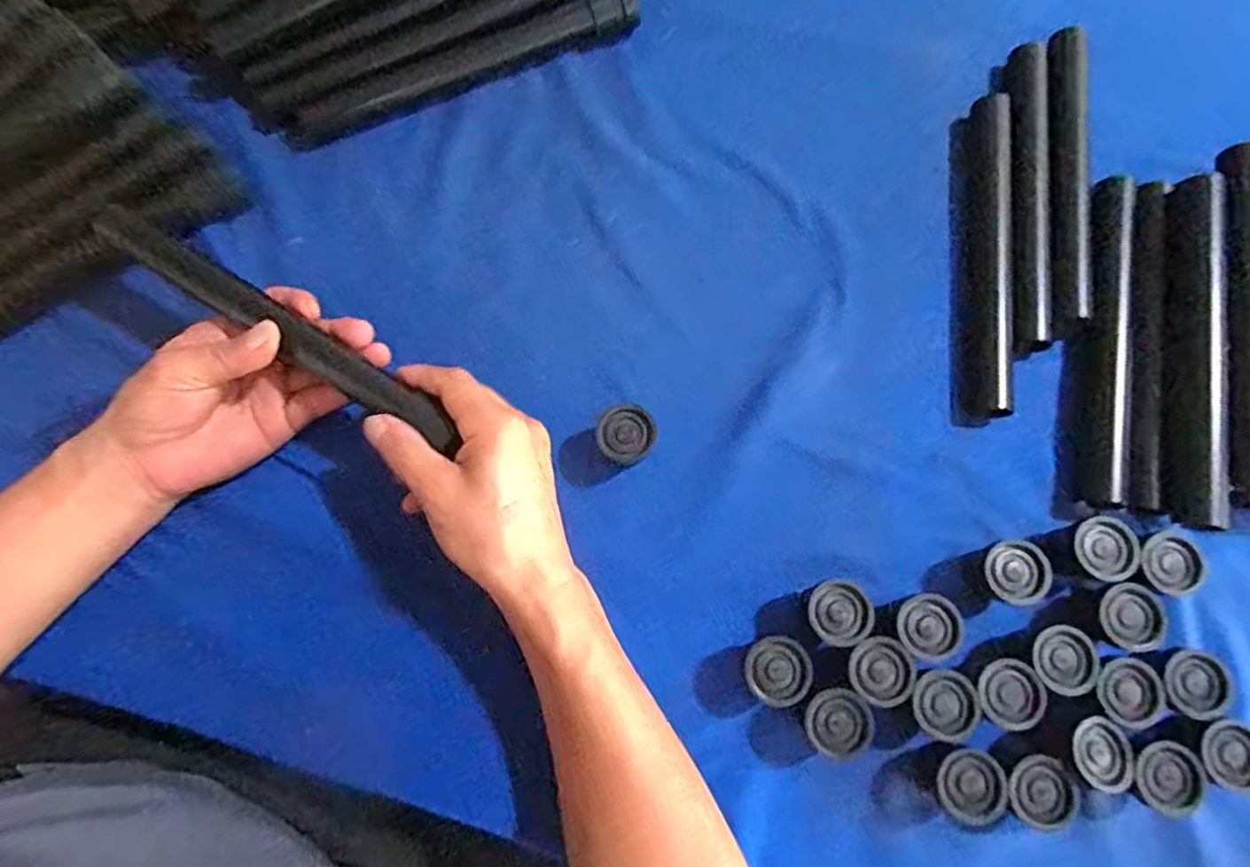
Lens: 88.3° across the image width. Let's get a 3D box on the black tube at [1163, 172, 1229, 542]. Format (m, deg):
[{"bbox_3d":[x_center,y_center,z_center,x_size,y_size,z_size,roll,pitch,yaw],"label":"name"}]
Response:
[{"bbox_3d":[0.350,-0.053,0.392,0.024,0.021,0.223,10,77,2],"label":"black tube"}]

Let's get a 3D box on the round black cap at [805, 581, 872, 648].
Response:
[{"bbox_3d":[0.118,0.102,0.367,0.032,0.034,0.033,0,77,0],"label":"round black cap"}]

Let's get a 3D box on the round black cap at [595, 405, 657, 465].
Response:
[{"bbox_3d":[0.000,0.002,0.395,0.034,0.031,0.032,0,77,0],"label":"round black cap"}]

